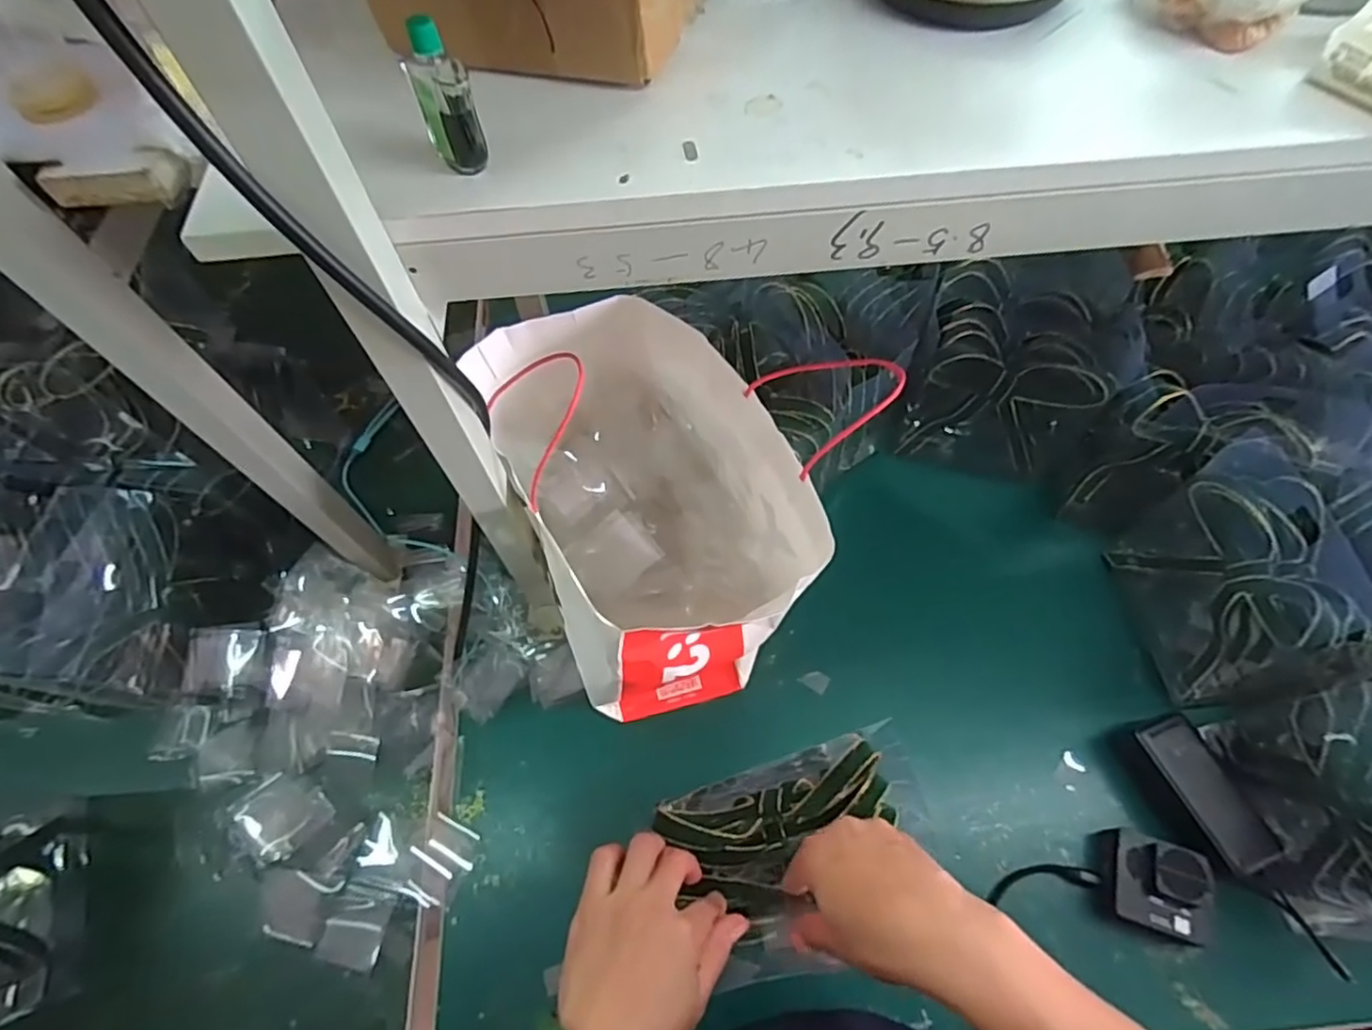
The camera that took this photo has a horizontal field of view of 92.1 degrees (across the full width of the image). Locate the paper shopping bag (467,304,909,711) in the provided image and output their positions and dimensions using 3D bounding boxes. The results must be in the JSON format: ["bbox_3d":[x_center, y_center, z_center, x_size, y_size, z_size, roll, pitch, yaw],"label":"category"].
[{"bbox_3d":[-0.041,-0.016,0.659,0.228,0.223,0.349,-21,63,-9],"label":"paper shopping bag"}]

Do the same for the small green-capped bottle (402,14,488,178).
[{"bbox_3d":[-0.118,-0.203,0.323,0.026,0.063,0.025,-23,64,-10],"label":"small green-capped bottle"}]

